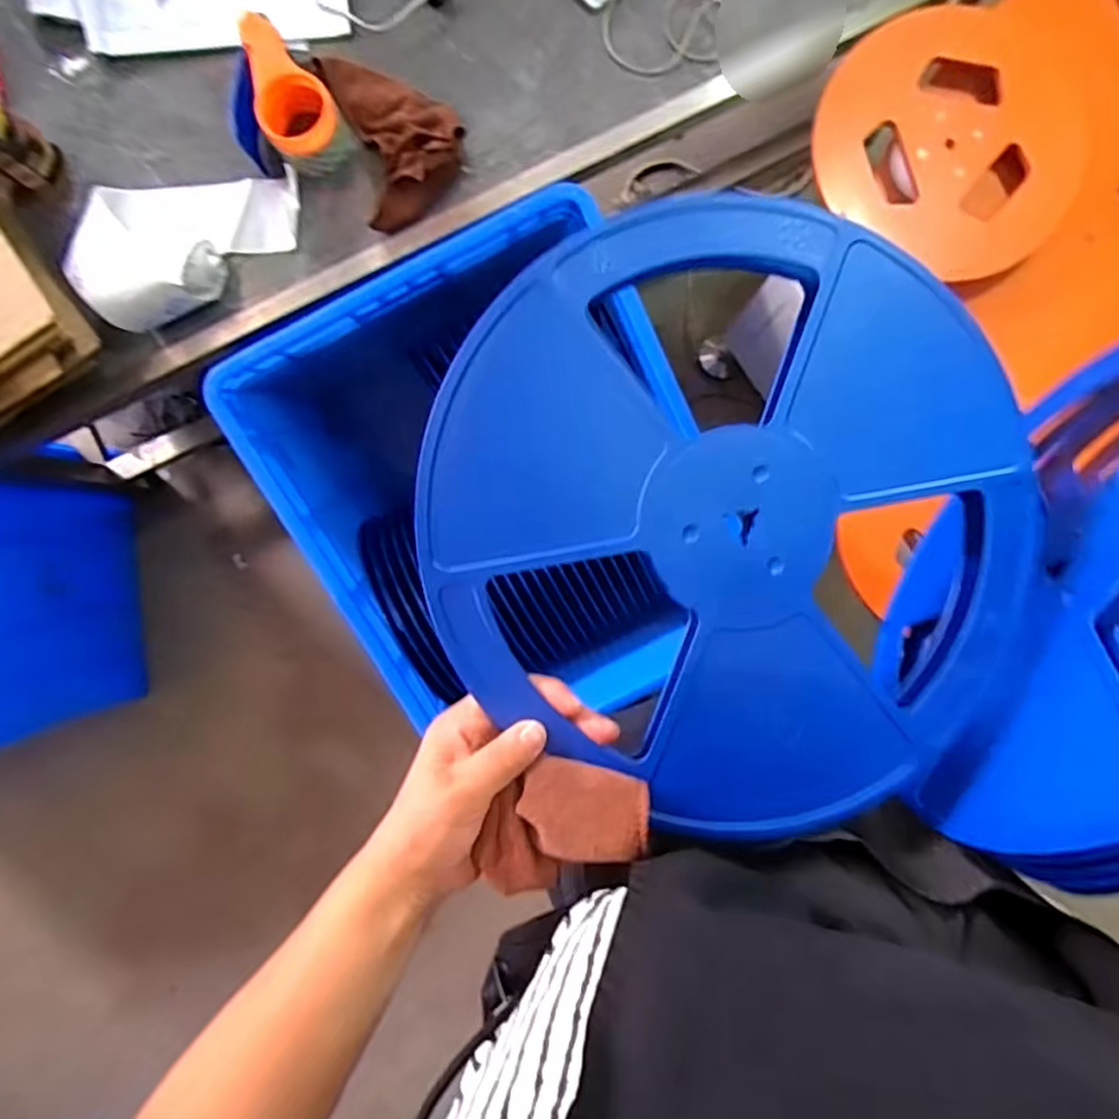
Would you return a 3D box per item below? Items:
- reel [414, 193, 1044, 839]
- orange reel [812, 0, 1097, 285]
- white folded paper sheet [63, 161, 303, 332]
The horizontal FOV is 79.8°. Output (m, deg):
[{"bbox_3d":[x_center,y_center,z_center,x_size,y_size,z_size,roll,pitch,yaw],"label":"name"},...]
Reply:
[{"bbox_3d":[0.099,-0.021,0.345,0.330,0.034,0.294,32,93,-1],"label":"reel"},{"bbox_3d":[0.413,-0.438,0.703,0.286,0.042,0.259,26,93,-1],"label":"orange reel"},{"bbox_3d":[-0.416,-0.372,0.756,0.257,0.070,0.146,-31,92,2],"label":"white folded paper sheet"}]

